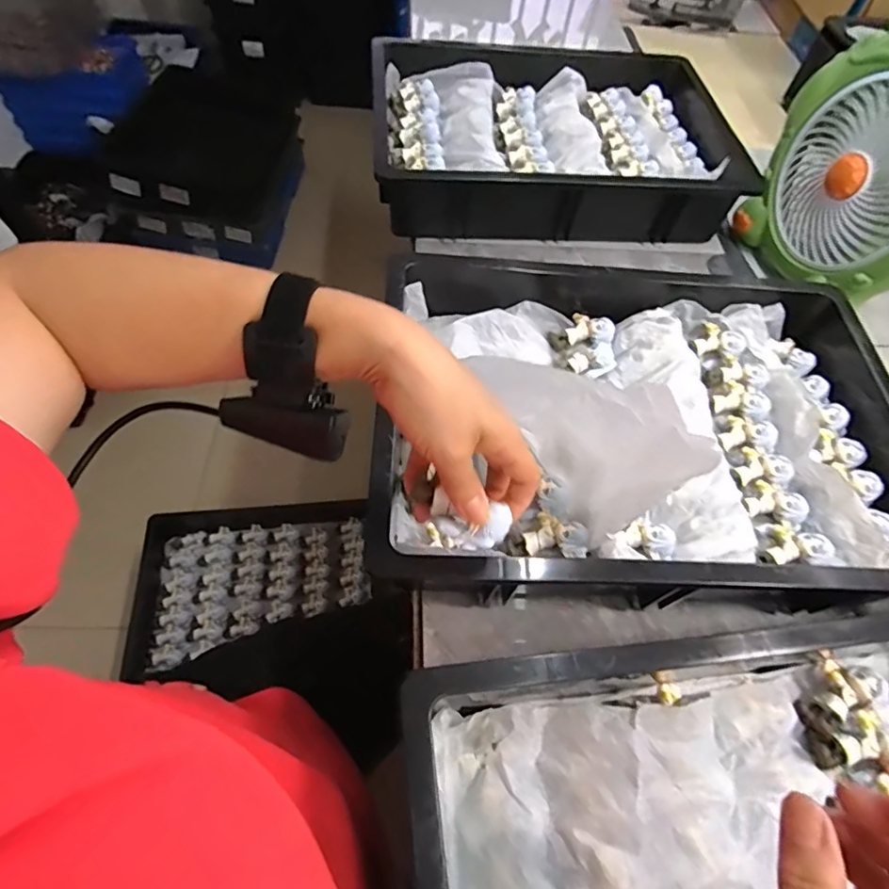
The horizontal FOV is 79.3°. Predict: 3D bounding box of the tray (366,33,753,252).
[{"bbox_3d":[0.141,-0.401,0.692,0.451,0.083,0.331,-2,58,-6],"label":"tray"}]

